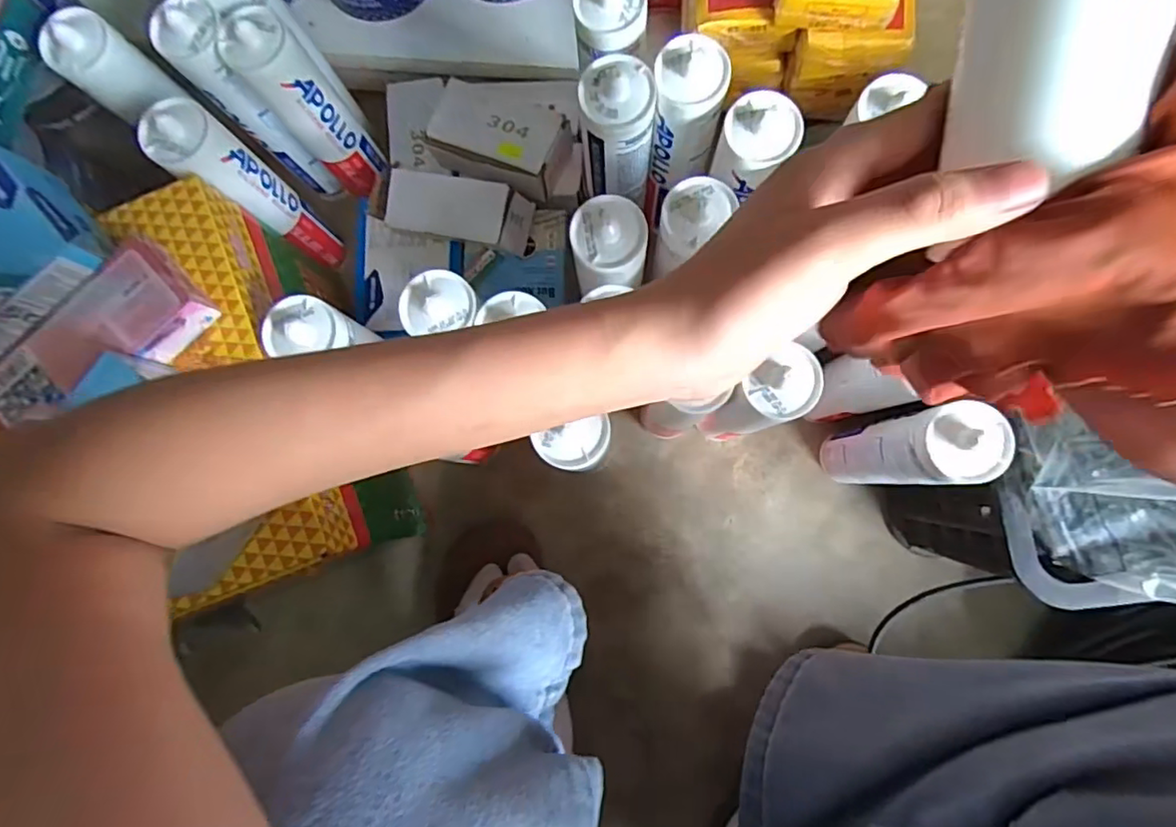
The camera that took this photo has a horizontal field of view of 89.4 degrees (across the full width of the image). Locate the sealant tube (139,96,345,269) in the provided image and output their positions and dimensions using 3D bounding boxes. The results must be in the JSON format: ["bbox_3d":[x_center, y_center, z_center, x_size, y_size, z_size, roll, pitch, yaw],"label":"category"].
[{"bbox_3d":[-0.264,-0.174,0.485,0.048,0.200,0.045,0,84,3],"label":"sealant tube"}]

